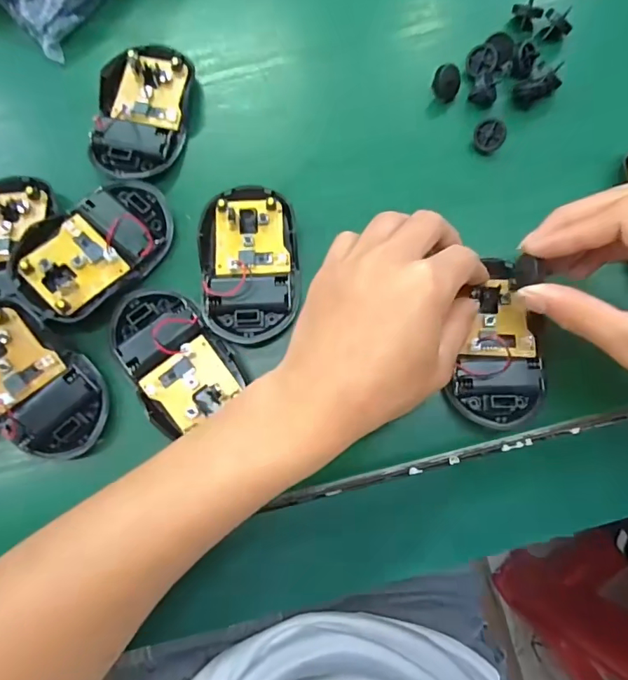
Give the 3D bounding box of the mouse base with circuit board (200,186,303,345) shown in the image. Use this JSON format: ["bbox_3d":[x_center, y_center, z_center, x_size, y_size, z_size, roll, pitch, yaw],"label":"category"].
[{"bbox_3d":[-0.039,-0.047,0.280,0.058,0.018,0.094,-6,79,-1],"label":"mouse base with circuit board"}]

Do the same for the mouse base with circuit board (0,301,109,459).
[{"bbox_3d":[-0.159,0.023,0.265,0.054,0.026,0.094,-44,82,-8],"label":"mouse base with circuit board"}]

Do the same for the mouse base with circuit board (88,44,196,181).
[{"bbox_3d":[-0.112,-0.147,0.308,0.056,0.017,0.092,6,79,1],"label":"mouse base with circuit board"}]

